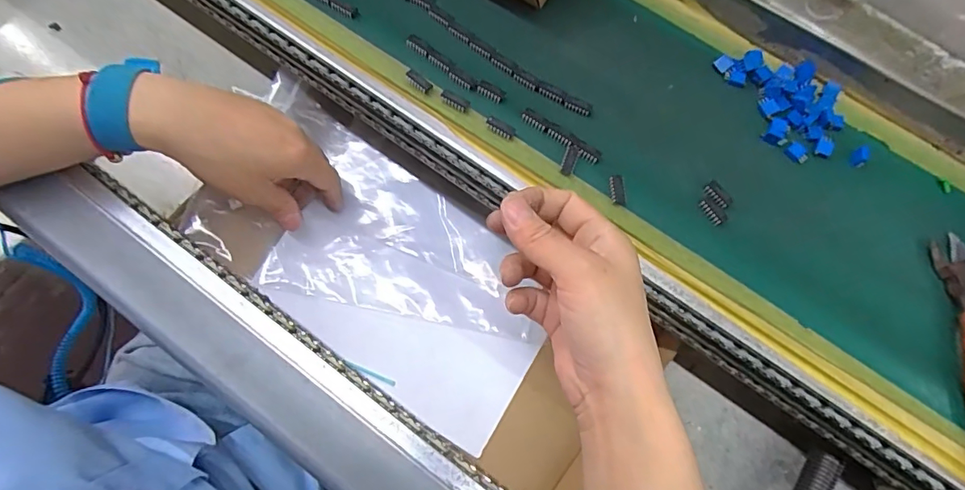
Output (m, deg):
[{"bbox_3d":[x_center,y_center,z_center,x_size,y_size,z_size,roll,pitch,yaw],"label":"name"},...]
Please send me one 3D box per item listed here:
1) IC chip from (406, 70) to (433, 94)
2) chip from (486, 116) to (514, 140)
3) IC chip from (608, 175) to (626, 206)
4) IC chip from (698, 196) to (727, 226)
[{"bbox_3d":[-0.041,-0.107,0.326,0.018,0.007,0.006,36,75,9],"label":"IC chip"},{"bbox_3d":[0.011,-0.074,0.319,0.019,0.006,0.008,30,74,8],"label":"chip"},{"bbox_3d":[0.084,-0.034,0.308,0.009,0.006,0.020,-1,73,-2],"label":"IC chip"},{"bbox_3d":[0.144,-0.021,0.310,0.008,0.005,0.018,-32,76,-11],"label":"IC chip"}]

